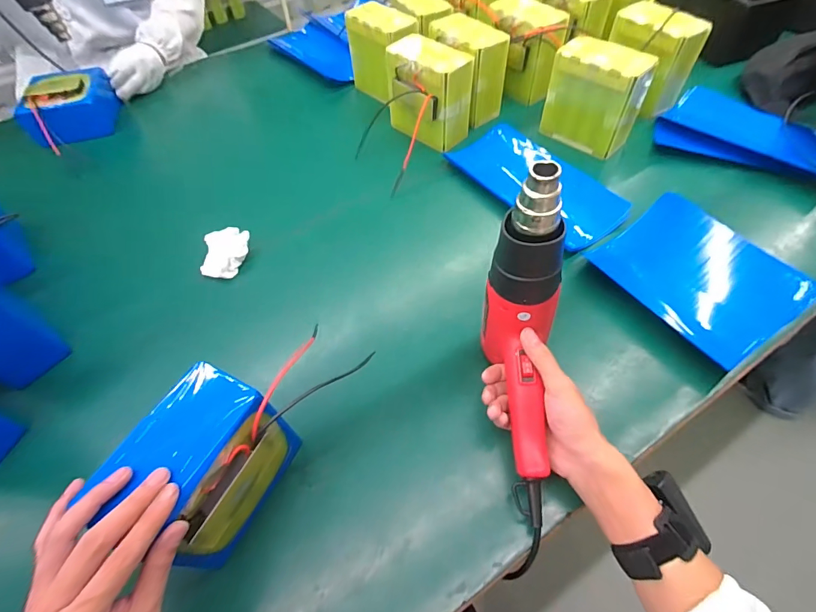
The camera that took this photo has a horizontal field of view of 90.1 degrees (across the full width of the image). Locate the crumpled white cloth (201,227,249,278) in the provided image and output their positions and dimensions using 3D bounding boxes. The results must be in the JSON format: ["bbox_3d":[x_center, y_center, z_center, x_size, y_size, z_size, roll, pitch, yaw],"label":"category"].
[{"bbox_3d":[-0.277,-0.081,0.622,0.067,0.030,0.083,-9,55,-4],"label":"crumpled white cloth"}]

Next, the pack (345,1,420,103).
[{"bbox_3d":[-0.049,-0.493,0.818,0.089,0.150,0.147,-37,61,-21],"label":"pack"}]

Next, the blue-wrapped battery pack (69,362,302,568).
[{"bbox_3d":[-0.177,0.147,0.367,0.081,0.159,0.137,25,60,18],"label":"blue-wrapped battery pack"}]

